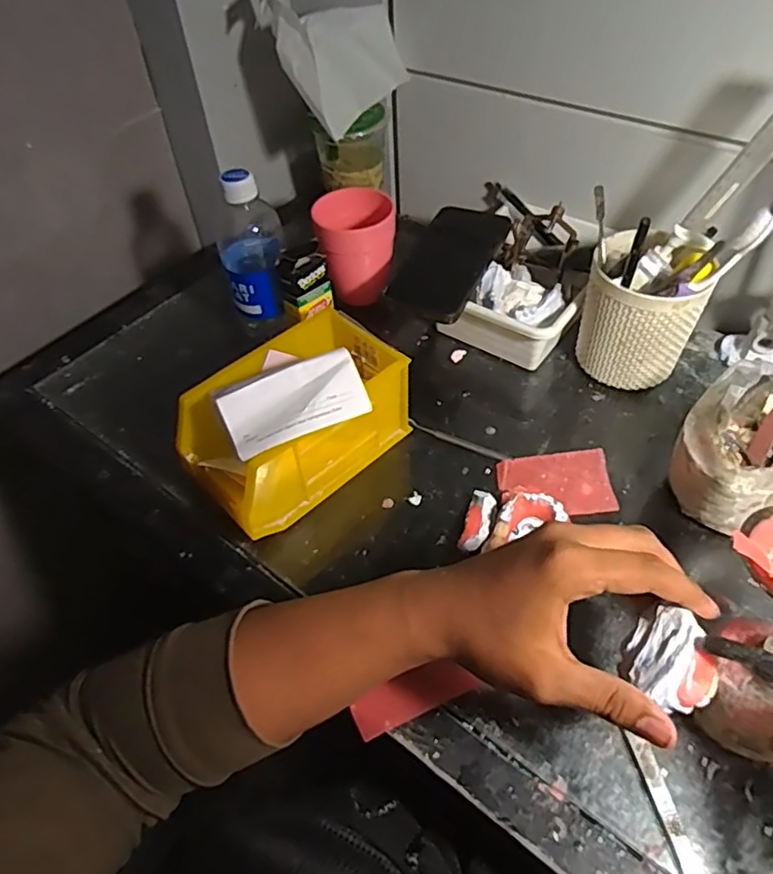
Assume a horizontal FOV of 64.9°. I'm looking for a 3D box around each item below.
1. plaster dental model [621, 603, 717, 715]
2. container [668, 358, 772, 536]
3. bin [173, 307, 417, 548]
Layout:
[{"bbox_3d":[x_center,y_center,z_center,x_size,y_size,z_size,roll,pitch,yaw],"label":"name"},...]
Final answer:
[{"bbox_3d":[0.150,0.117,0.320,0.037,0.028,0.044,38,79,2],"label":"plaster dental model"},{"bbox_3d":[0.250,0.016,0.441,0.075,0.103,0.086,30,58,25],"label":"container"},{"bbox_3d":[-0.073,-0.017,0.487,0.170,0.105,0.104,-36,57,-23],"label":"bin"}]

